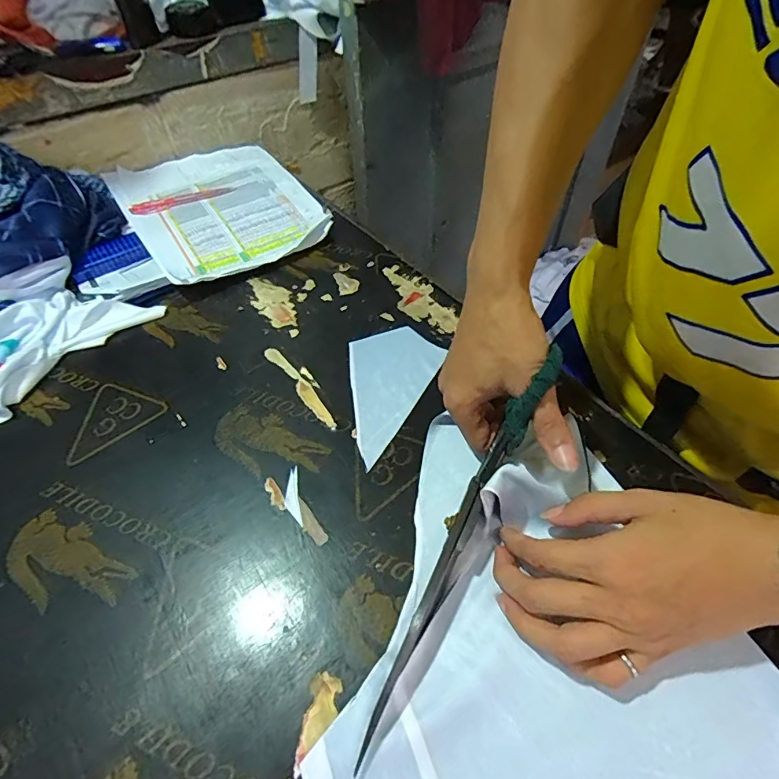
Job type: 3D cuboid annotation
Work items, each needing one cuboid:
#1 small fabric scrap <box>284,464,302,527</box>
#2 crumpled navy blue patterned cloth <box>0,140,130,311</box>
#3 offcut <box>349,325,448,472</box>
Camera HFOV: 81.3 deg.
[{"bbox_3d":[-0.079,0.085,0.366,0.012,0.004,0.050,-10,51,-6],"label":"small fabric scrap"},{"bbox_3d":[-0.430,-0.205,0.517,0.145,0.100,0.248,19,54,17],"label":"crumpled navy blue patterned cloth"},{"bbox_3d":[0.010,-0.004,0.438,0.090,0.005,0.155,-7,51,-3],"label":"offcut"}]

